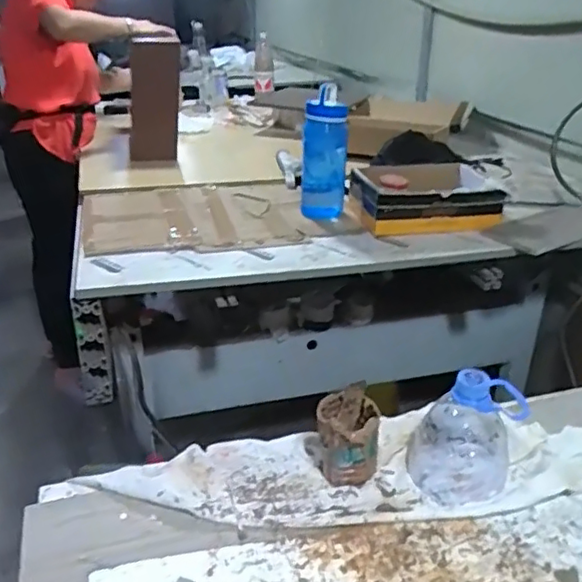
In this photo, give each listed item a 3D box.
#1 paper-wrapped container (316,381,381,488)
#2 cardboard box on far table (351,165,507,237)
[{"bbox_3d":[0.056,0.152,0.633,0.066,0.076,0.070,1,26,1],"label":"paper-wrapped container"},{"bbox_3d":[0.314,-0.220,1.425,0.307,0.114,0.223,-2,27,-6],"label":"cardboard box on far table"}]

